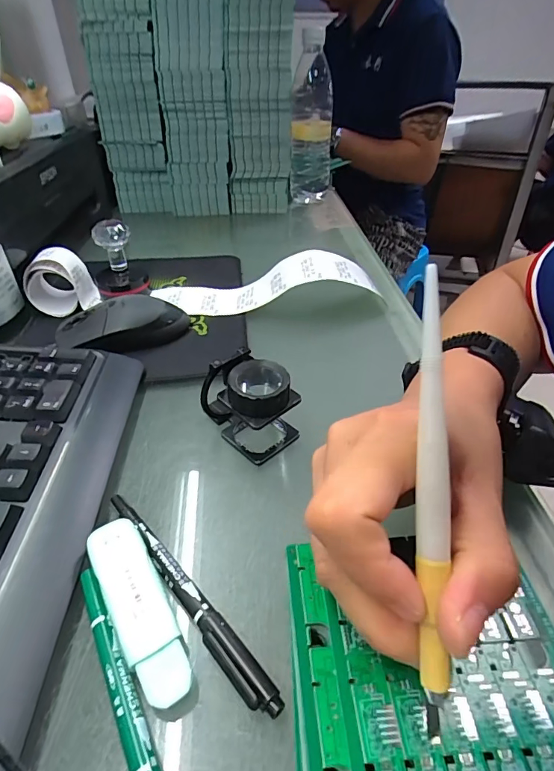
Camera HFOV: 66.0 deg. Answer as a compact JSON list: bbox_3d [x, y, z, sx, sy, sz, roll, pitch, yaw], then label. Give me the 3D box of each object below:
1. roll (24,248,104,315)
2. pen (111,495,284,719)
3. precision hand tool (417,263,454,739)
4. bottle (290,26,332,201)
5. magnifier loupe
[{"bbox_3d":[-0.218,-0.109,0.437,0.051,0.055,0.065,0,39,0],"label":"roll"},{"bbox_3d":[-0.046,0.097,0.211,0.014,0.011,0.139,-27,46,-30],"label":"pen"},{"bbox_3d":[0.049,0.034,0.135,0.008,0.140,0.005,1,-3,1],"label":"precision hand tool"},{"bbox_3d":[0.055,-0.416,0.674,0.063,0.216,0.079,2,39,2],"label":"bottle"},{"bbox_3d":[-0.018,0.011,0.283,0.044,0.059,0.057,-26,46,-29],"label":"magnifier loupe"}]

